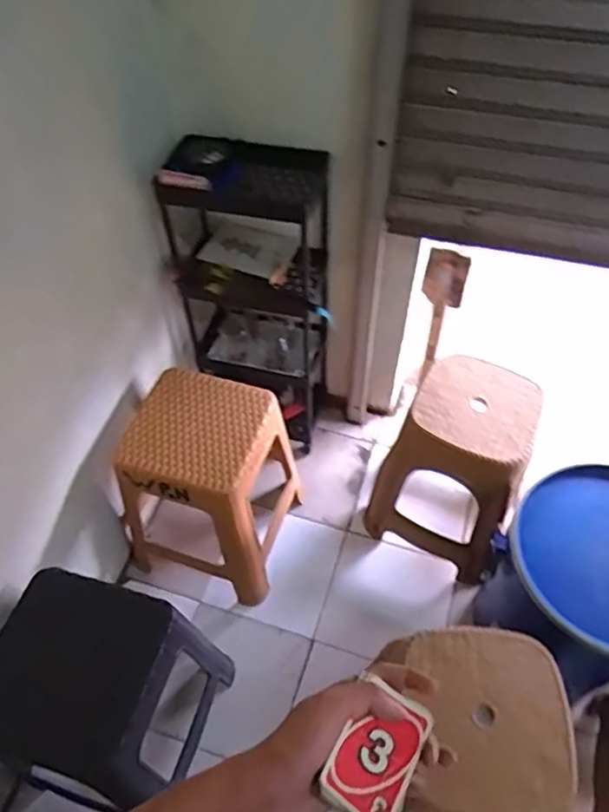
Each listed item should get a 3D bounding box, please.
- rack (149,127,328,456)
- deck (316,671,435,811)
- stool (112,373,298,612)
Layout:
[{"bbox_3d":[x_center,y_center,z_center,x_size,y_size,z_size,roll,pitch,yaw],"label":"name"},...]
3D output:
[{"bbox_3d":[-0.097,-0.257,1.530,0.321,0.768,0.259,24,57,18],"label":"rack"},{"bbox_3d":[0.049,0.251,0.430,0.052,0.025,0.073,28,48,9],"label":"deck"},{"bbox_3d":[-0.229,0.176,1.433,0.335,0.410,0.336,14,54,11],"label":"stool"}]

